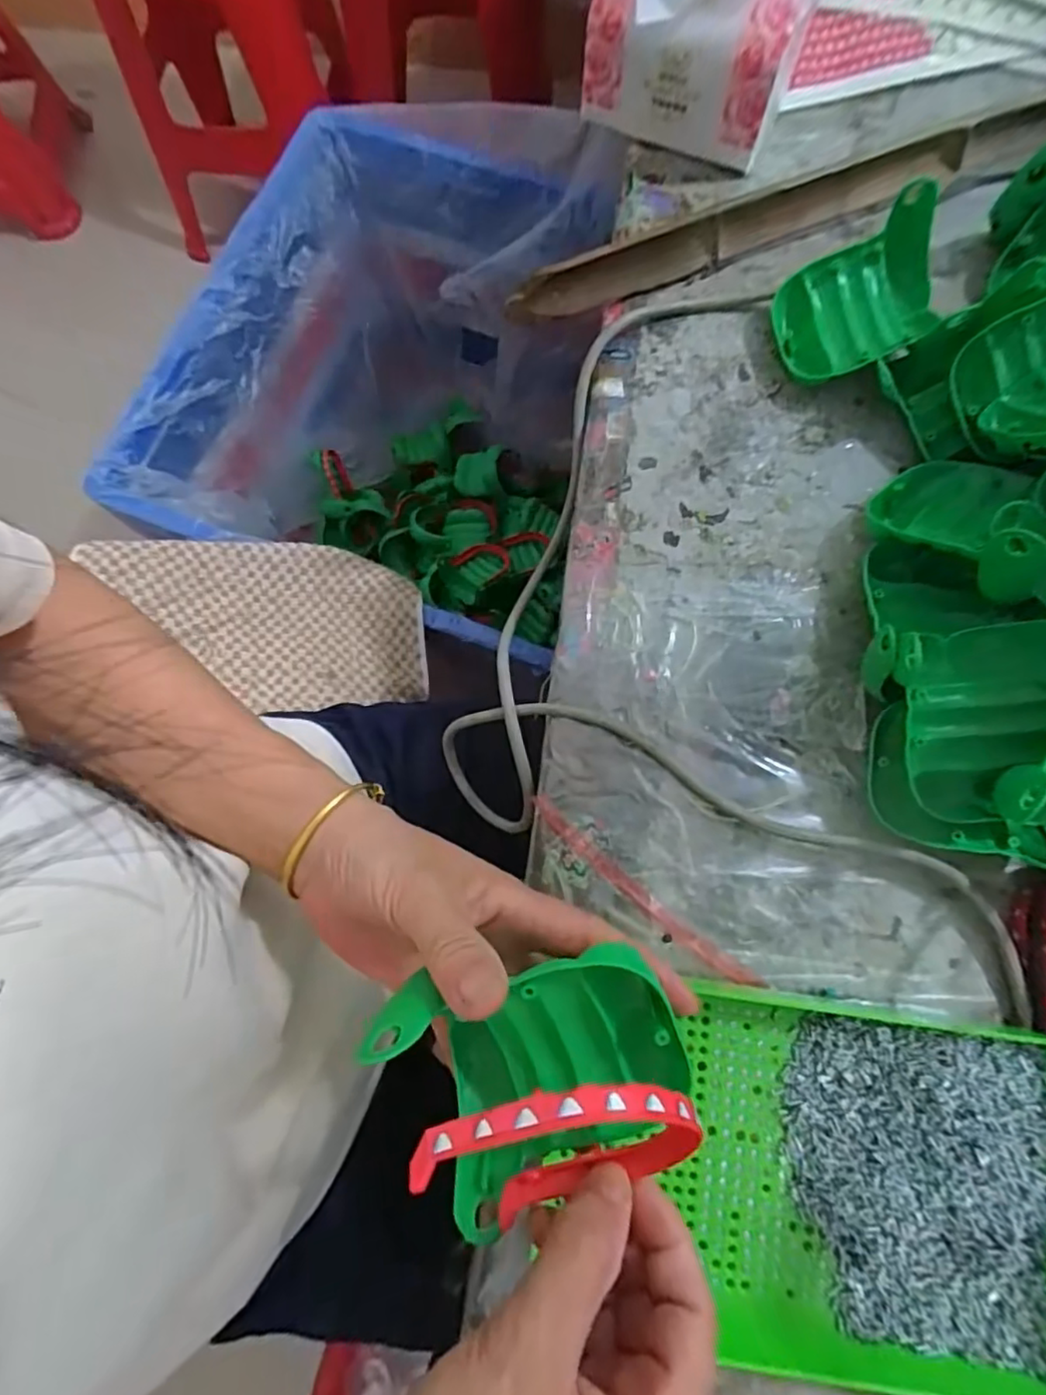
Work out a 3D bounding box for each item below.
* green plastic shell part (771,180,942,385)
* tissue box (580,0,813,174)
[{"bbox_3d":[0.213,-0.243,0.386,0.090,0.072,0.077,-15,77,-3],"label":"green plastic shell part"},{"bbox_3d":[0.108,-0.420,0.400,0.128,0.104,0.046,20,78,5],"label":"tissue box"}]

